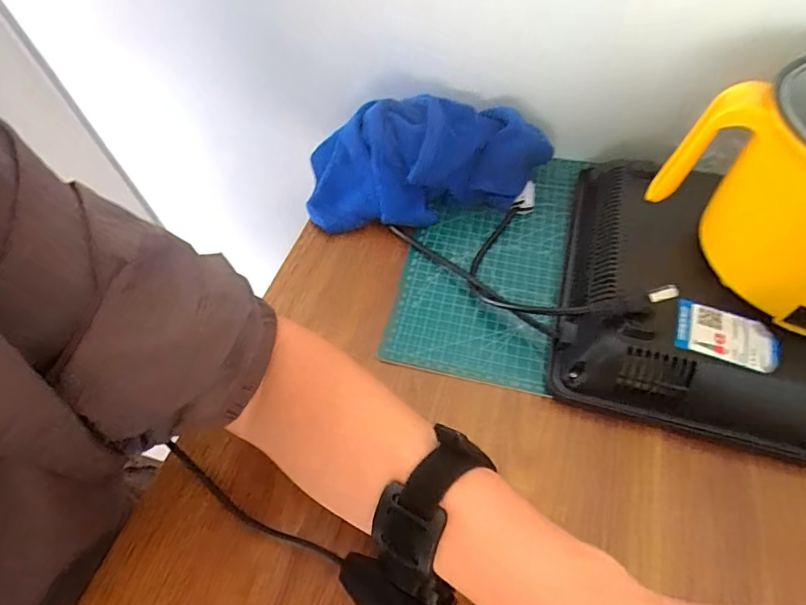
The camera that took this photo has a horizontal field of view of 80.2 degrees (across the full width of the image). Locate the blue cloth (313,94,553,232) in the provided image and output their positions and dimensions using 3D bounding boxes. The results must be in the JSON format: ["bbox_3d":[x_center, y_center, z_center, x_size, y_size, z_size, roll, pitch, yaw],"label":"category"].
[{"bbox_3d":[0.027,-0.142,0.467,0.241,0.096,0.089,-4,53,-2],"label":"blue cloth"}]

